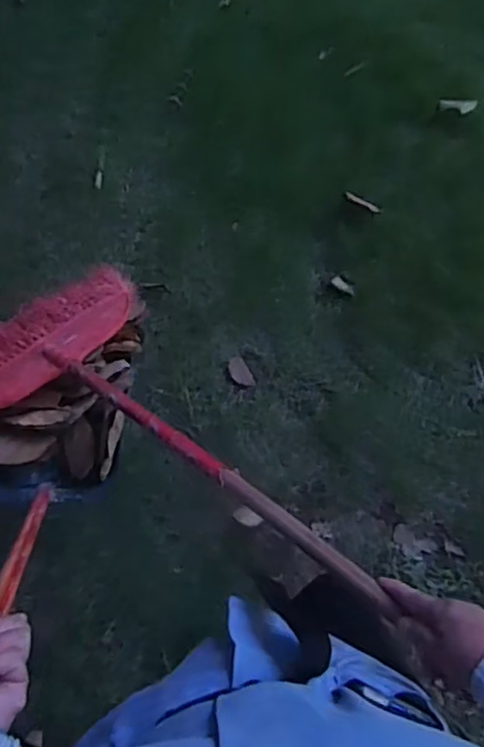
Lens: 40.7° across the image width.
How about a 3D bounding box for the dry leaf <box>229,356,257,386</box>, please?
[{"bbox_3d":[-0.004,-0.002,1.488,0.041,0.004,0.082,-28,76,-8],"label":"dry leaf"}]

